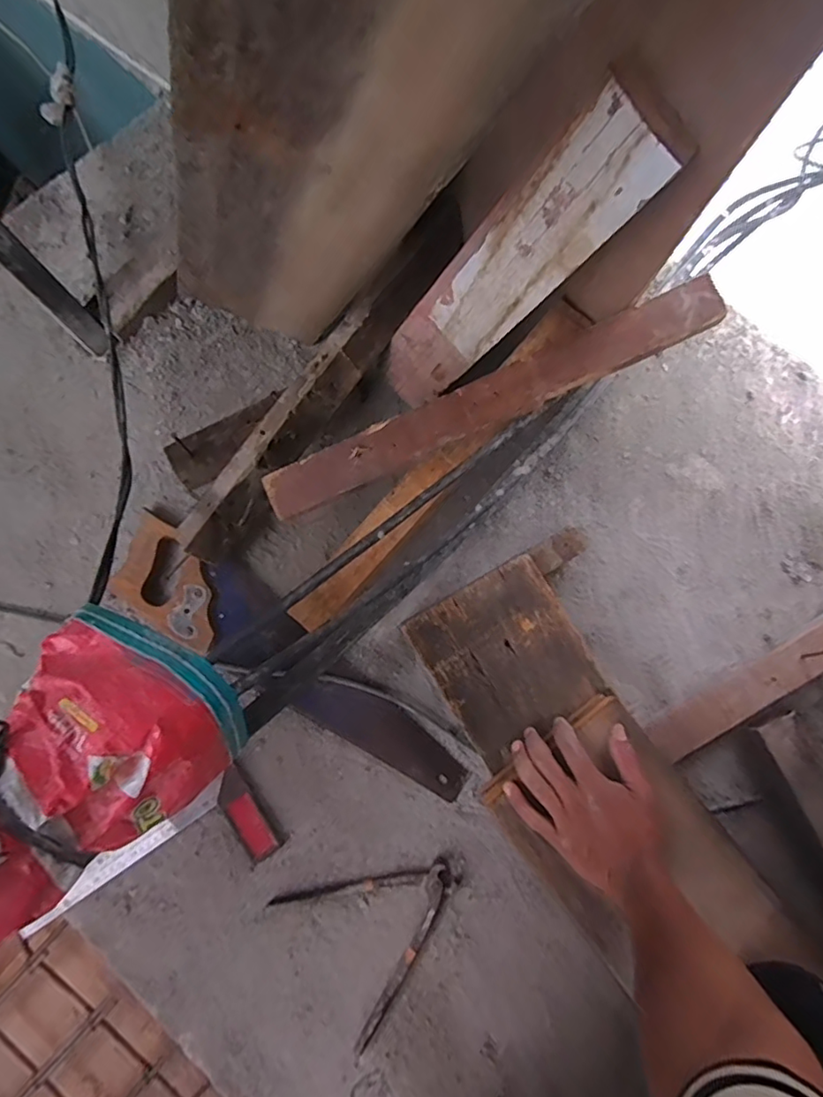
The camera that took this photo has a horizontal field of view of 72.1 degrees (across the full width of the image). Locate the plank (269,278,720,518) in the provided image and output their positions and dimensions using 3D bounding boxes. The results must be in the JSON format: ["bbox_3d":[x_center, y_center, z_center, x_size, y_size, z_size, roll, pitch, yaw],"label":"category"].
[{"bbox_3d":[0.081,-0.165,0.648,0.536,0.032,0.048,-22,80,7],"label":"plank"}]

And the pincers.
[{"bbox_3d":[-0.030,0.453,0.675,0.200,0.015,0.187,-30,81,-7],"label":"pincers"}]

